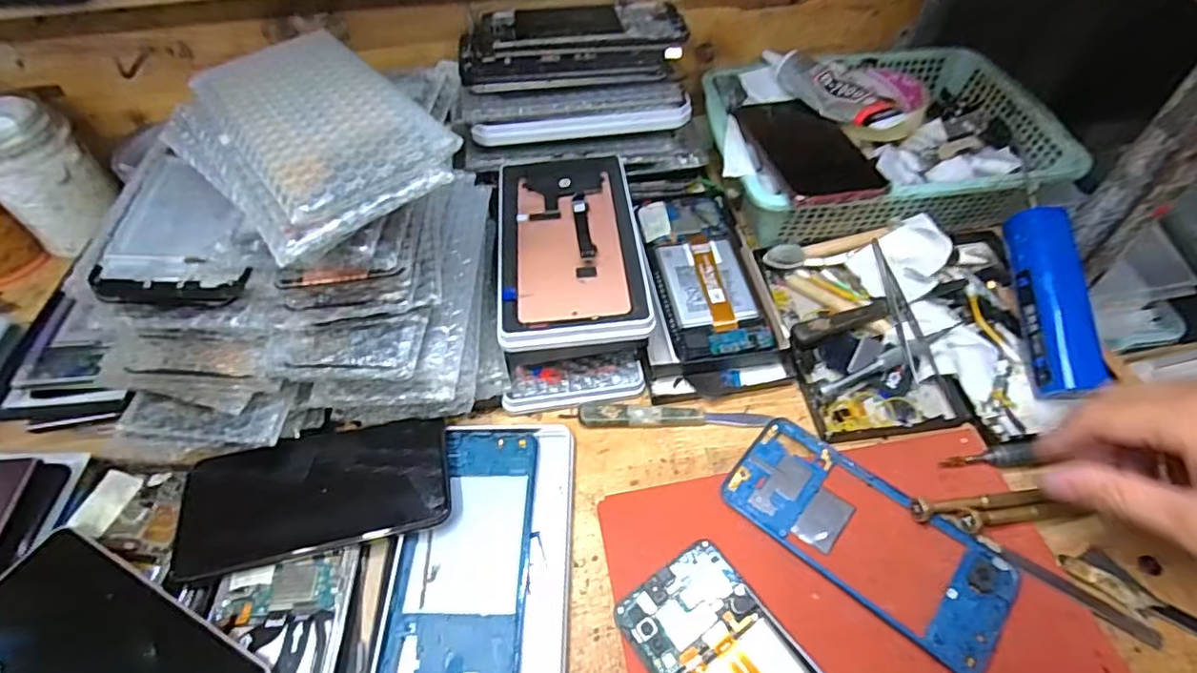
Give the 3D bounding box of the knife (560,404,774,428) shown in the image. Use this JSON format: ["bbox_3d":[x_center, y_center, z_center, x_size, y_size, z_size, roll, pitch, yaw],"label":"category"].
[{"bbox_3d":[0.048,0.056,0.404,0.137,0.009,0.016,1,54,3],"label":"knife"}]

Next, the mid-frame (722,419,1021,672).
[{"bbox_3d":[0.157,0.116,0.345,0.159,0.005,0.074,34,63,25],"label":"mid-frame"}]

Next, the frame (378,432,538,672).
[{"bbox_3d":[-0.079,0.128,0.343,0.075,0.012,0.156,0,54,1],"label":"frame"}]

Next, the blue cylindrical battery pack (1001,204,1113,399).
[{"bbox_3d":[0.319,-0.025,0.407,0.037,0.028,0.132,-1,76,0],"label":"blue cylindrical battery pack"}]

